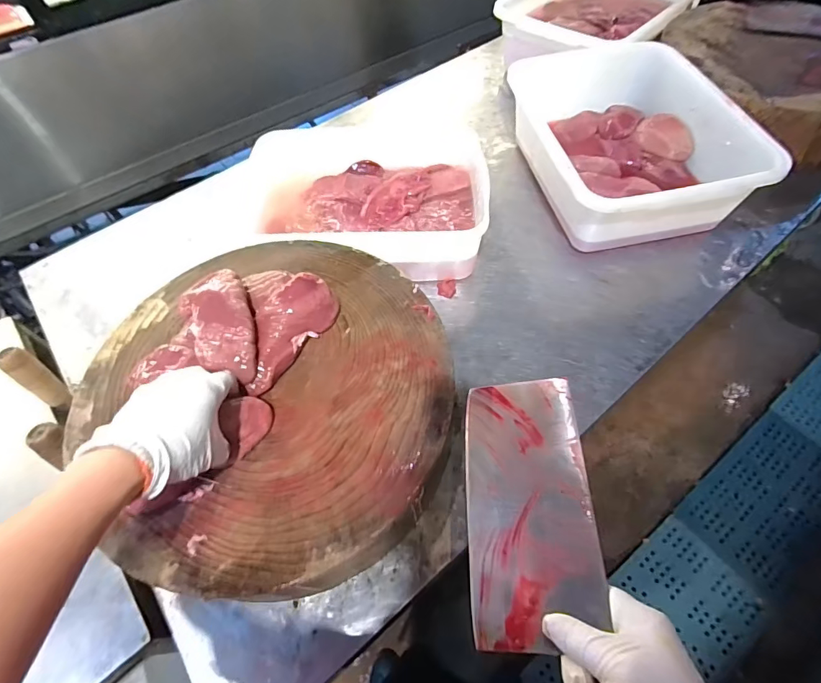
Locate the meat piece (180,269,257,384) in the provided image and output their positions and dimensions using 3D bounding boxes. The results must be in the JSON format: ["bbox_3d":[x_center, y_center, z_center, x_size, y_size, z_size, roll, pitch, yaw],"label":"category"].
[{"bbox_3d":[-0.200,-0.018,0.457,0.067,0.037,0.129,-26,59,-12],"label":"meat piece"}]

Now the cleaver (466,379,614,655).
[{"bbox_3d":[0.103,0.169,0.349,0.105,0.034,0.314,-3,50,2],"label":"cleaver"}]

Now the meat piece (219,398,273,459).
[{"bbox_3d":[-0.163,0.082,0.422,0.037,0.027,0.055,6,57,8],"label":"meat piece"}]

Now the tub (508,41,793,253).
[{"bbox_3d":[0.333,-0.309,0.681,0.268,0.134,0.356,-11,57,-3],"label":"tub"}]

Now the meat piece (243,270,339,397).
[{"bbox_3d":[-0.131,-0.018,0.479,0.094,0.047,0.138,-11,57,-3],"label":"meat piece"}]

